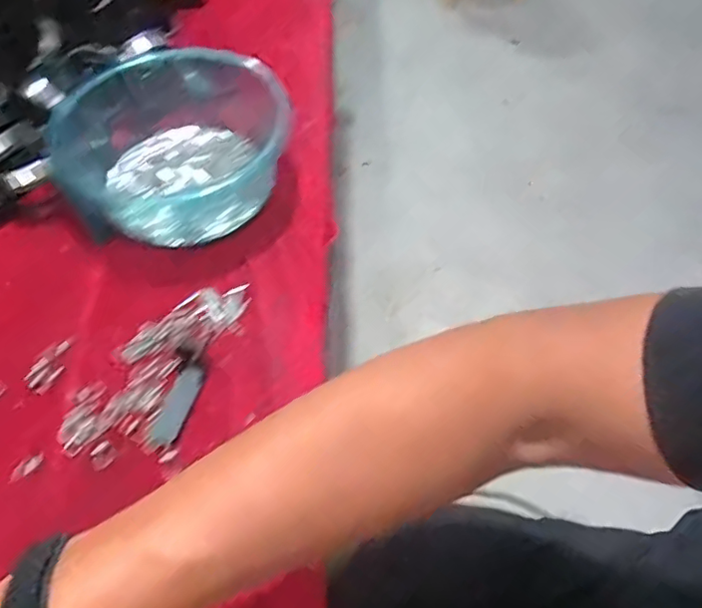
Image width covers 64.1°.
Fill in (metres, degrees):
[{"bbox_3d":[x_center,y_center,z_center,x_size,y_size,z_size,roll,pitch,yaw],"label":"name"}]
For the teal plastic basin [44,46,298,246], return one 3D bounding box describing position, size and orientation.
[{"bbox_3d":[-0.169,-0.170,0.561,0.197,0.109,0.204,1,54,-1],"label":"teal plastic basin"}]

